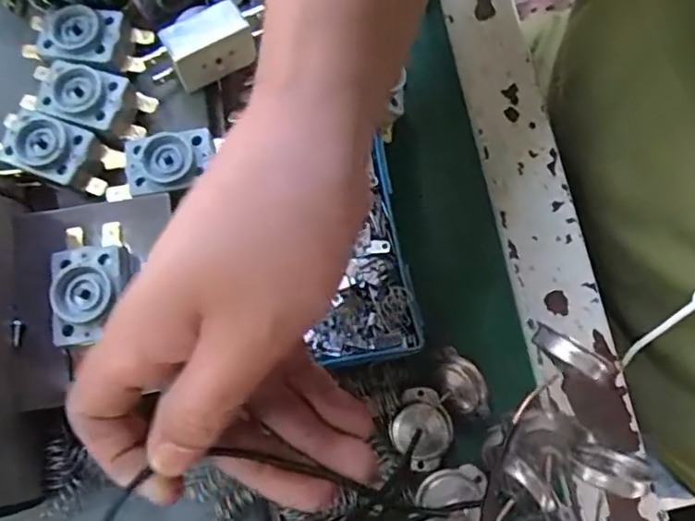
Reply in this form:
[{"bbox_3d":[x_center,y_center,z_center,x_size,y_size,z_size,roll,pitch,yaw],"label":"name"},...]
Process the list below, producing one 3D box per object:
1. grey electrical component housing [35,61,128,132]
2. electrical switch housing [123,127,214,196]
[{"bbox_3d":[-0.121,-0.075,0.272,0.039,0.012,0.026,17,76,6],"label":"grey electrical component housing"},{"bbox_3d":[-0.077,-0.041,0.262,0.038,0.015,0.027,-12,75,-2],"label":"electrical switch housing"}]

